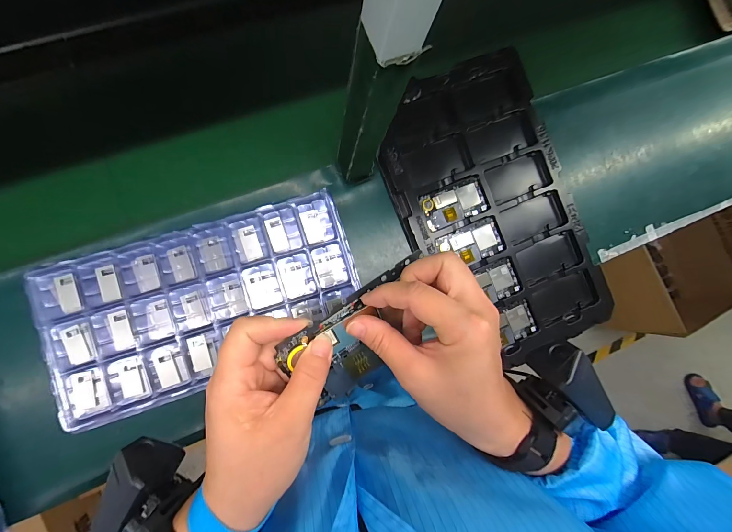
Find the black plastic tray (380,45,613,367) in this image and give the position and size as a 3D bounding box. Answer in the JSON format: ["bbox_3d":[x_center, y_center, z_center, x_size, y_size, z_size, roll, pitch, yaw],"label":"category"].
[{"bbox_3d":[0.241,-0.100,0.579,0.335,0.056,0.551,-23,89,-10],"label":"black plastic tray"}]

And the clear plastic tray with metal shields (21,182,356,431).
[{"bbox_3d":[-0.202,0.045,0.406,0.382,0.019,0.196,-19,88,-10],"label":"clear plastic tray with metal shields"}]

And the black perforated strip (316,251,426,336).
[{"bbox_3d":[0.005,0.017,0.216,0.093,0.006,0.011,-37,91,-15],"label":"black perforated strip"}]

